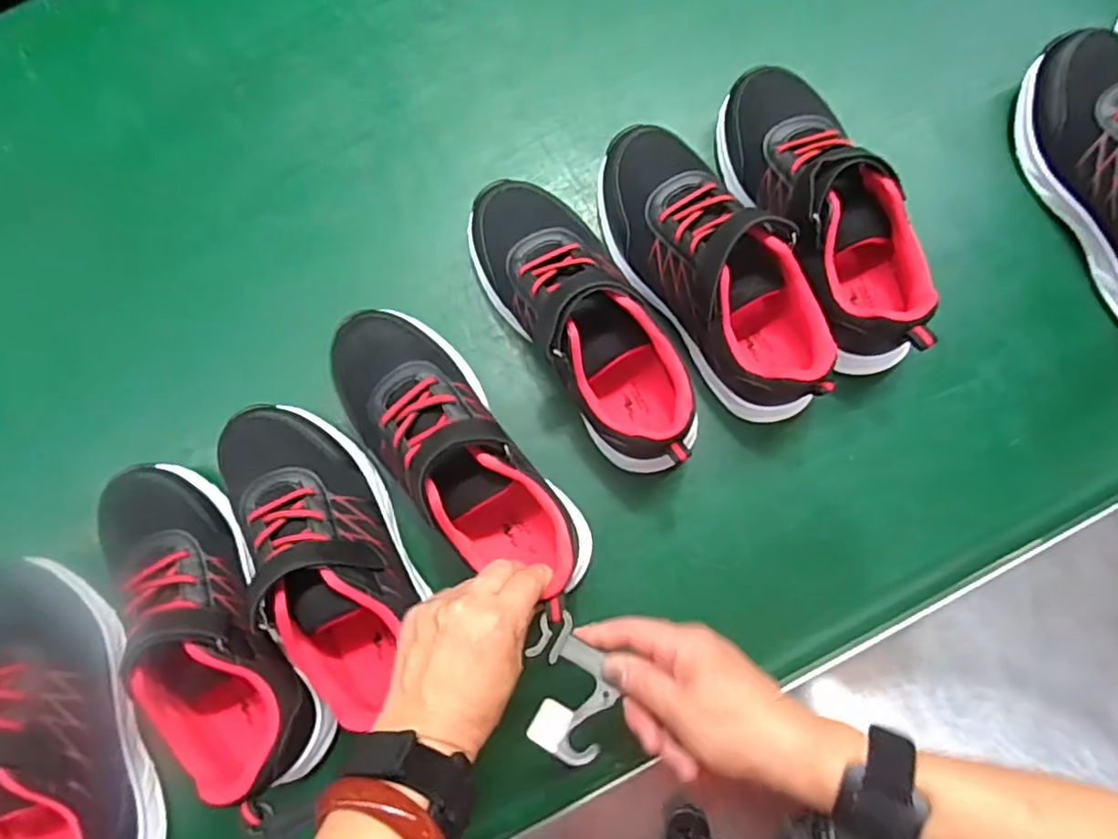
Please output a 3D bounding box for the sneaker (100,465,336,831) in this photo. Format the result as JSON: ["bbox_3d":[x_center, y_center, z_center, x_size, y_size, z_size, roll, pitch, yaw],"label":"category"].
[{"bbox_3d":[-0.235,0.135,0.409,0.074,0.087,0.230,-31,78,-2],"label":"sneaker"}]

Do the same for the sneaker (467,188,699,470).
[{"bbox_3d":[0.016,-0.069,0.448,0.089,0.102,0.234,-29,81,-4],"label":"sneaker"}]

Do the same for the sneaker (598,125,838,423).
[{"bbox_3d":[0.107,-0.108,0.452,0.078,0.104,0.234,-35,82,-5],"label":"sneaker"}]

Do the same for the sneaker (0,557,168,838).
[{"bbox_3d":[-0.340,0.205,0.411,0.091,0.075,0.230,-15,80,-2],"label":"sneaker"}]

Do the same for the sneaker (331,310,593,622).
[{"bbox_3d":[-0.067,0.022,0.418,0.081,0.078,0.232,-41,88,-9],"label":"sneaker"}]

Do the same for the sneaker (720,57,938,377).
[{"bbox_3d":[0.188,-0.149,0.452,0.084,0.095,0.234,-16,80,-2],"label":"sneaker"}]

